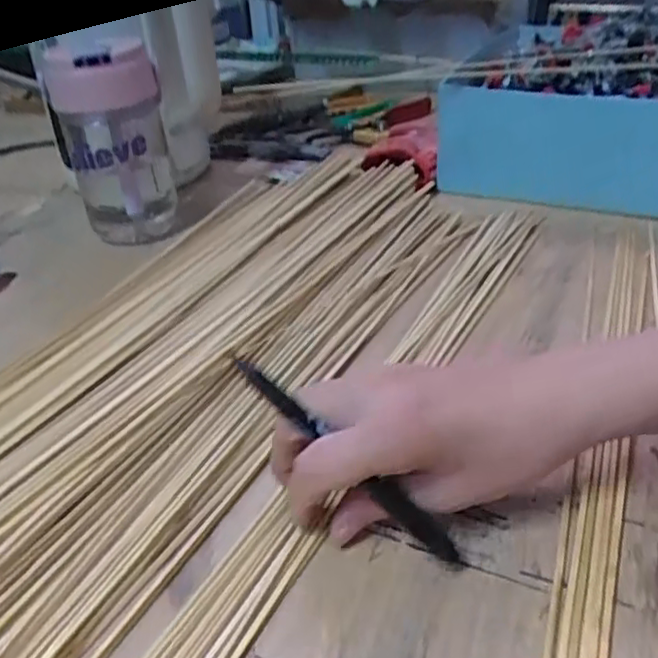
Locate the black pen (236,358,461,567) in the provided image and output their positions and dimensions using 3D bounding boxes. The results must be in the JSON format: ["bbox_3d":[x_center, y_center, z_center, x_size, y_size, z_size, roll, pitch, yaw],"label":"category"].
[{"bbox_3d":[0.009,0.059,0.295,0.131,0.010,0.010,42,44,0],"label":"black pen"}]

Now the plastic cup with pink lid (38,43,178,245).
[{"bbox_3d":[-0.179,-0.153,0.561,0.083,0.166,0.074,-14,35,-13],"label":"plastic cup with pink lid"}]

